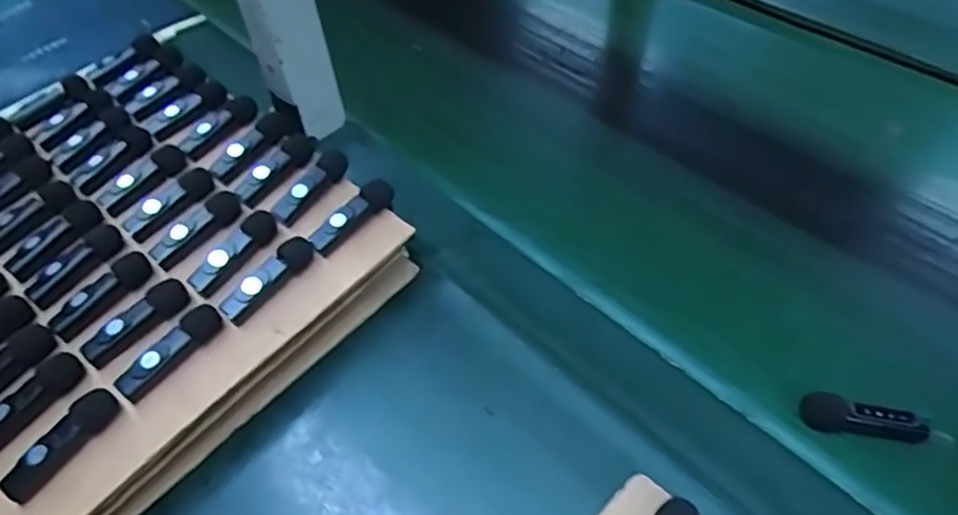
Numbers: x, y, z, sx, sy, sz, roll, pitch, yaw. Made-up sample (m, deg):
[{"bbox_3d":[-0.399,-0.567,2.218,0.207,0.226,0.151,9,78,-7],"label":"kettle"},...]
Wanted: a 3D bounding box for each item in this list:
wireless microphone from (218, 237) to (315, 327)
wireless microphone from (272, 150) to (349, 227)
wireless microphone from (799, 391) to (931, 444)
[{"bbox_3d":[-0.127,0.013,0.383,0.012,0.020,0.064,32,59,26],"label":"wireless microphone"},{"bbox_3d":[-0.112,-0.049,0.422,0.011,0.014,0.063,24,56,21],"label":"wireless microphone"},{"bbox_3d":[0.217,0.092,0.356,0.066,0.024,0.017,7,51,9],"label":"wireless microphone"}]

